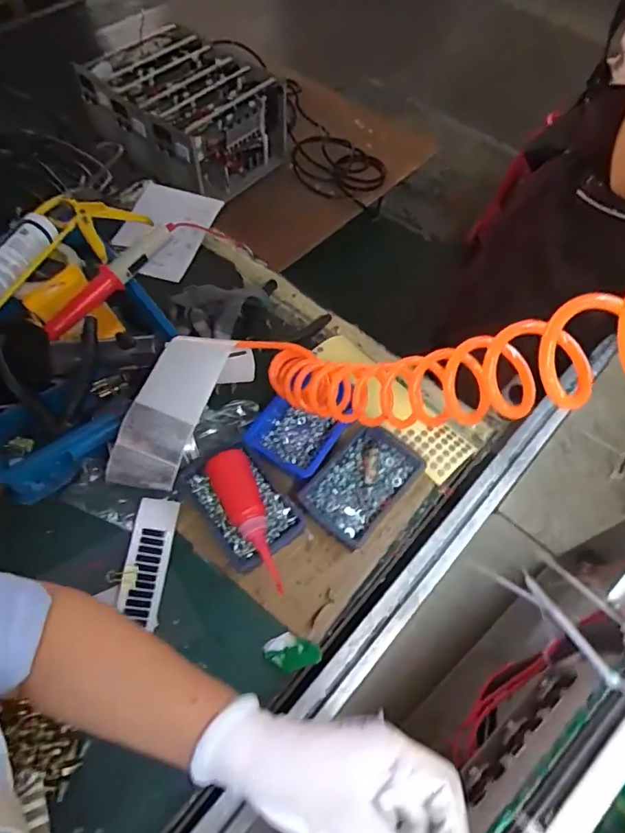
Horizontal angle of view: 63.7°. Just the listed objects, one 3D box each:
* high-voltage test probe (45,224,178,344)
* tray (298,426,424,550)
[{"bbox_3d":[-0.276,-0.188,0.692,0.220,0.030,0.036,-43,69,-3],"label":"high-voltage test probe"},{"bbox_3d":[0.061,0.086,0.621,0.093,0.045,0.148,38,65,18],"label":"tray"}]

